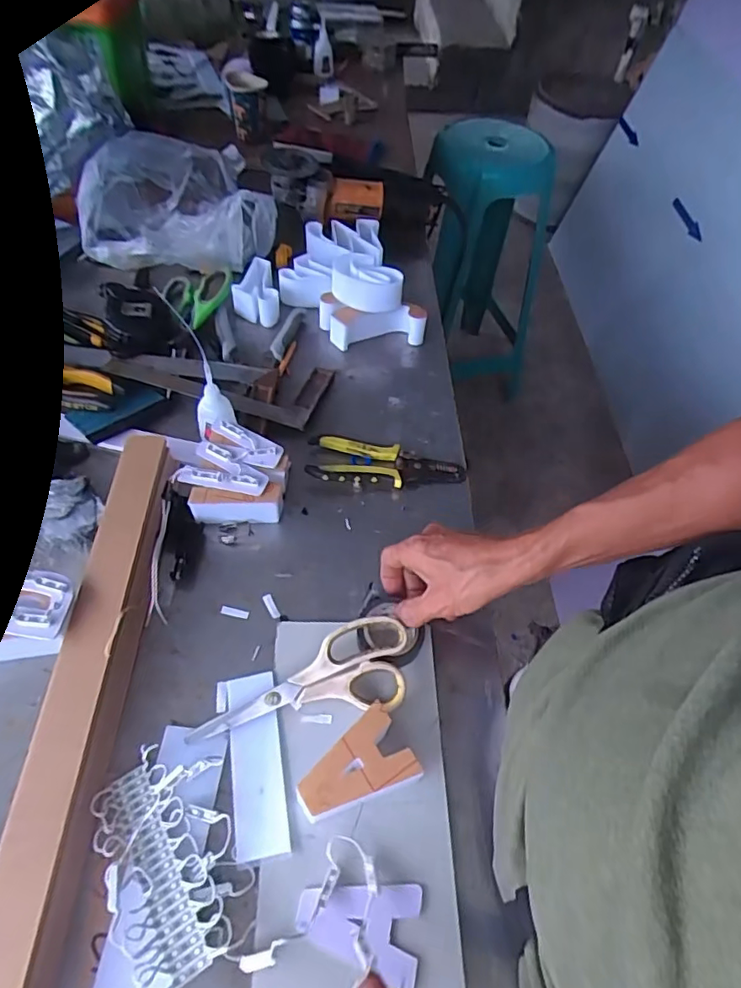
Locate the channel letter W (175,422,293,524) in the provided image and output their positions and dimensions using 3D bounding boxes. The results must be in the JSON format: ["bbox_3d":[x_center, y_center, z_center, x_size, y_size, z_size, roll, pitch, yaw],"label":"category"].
[{"bbox_3d":[-0.135,-0.018,0.569,0.104,0.055,0.090,3,54,-2],"label":"channel letter W"}]

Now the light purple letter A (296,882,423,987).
[{"bbox_3d":[-0.008,0.292,0.379,0.082,0.006,0.052,11,53,0],"label":"light purple letter A"}]

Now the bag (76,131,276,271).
[{"bbox_3d":[-0.261,-0.400,0.766,0.252,0.114,0.174,0,55,-7],"label":"bag"}]

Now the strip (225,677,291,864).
[{"bbox_3d":[-0.089,0.208,0.439,0.038,0.010,0.132,-8,55,-10],"label":"strip"}]

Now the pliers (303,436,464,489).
[{"bbox_3d":[0.018,-0.038,0.616,0.171,0.020,0.062,1,54,-3],"label":"pliers"}]

